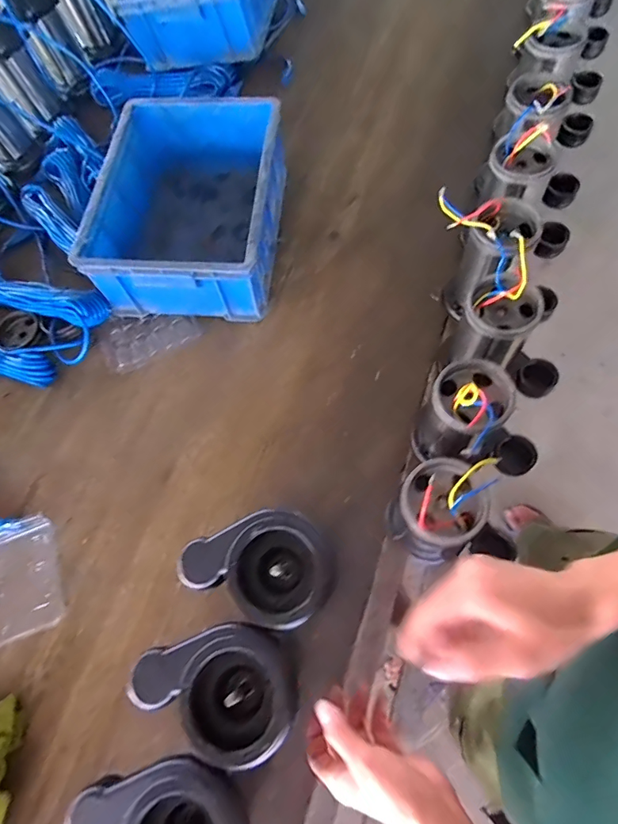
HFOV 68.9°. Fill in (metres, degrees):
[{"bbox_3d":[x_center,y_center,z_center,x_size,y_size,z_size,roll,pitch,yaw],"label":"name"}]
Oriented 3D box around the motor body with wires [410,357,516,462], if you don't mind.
[{"bbox_3d":[0.194,0.004,0.583,0.090,0.181,0.092,-41,70,-9],"label":"motor body with wires"}]

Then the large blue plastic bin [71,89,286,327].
[{"bbox_3d":[-0.209,-0.372,0.828,0.303,0.153,0.403,4,70,9],"label":"large blue plastic bin"}]

